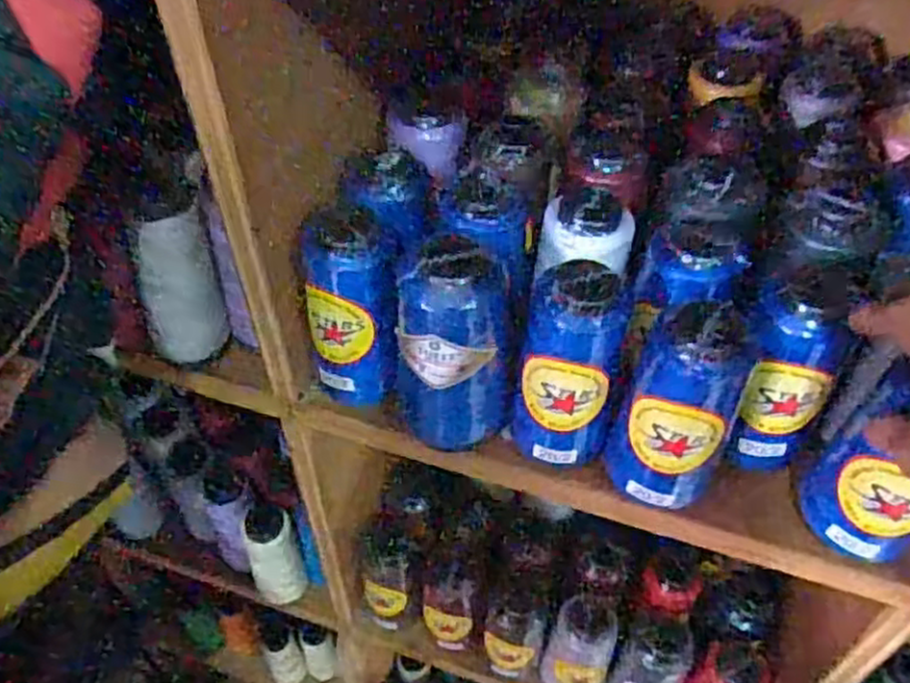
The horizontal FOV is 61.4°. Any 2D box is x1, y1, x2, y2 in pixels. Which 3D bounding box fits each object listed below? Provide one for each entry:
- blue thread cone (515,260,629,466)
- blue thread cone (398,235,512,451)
[{"bbox_3d":[0.055,0.017,0.376,0.047,0.093,0.050,10,48,9],"label":"blue thread cone"},{"bbox_3d":[0.001,0.006,0.385,0.054,0.107,0.062,0,47,0],"label":"blue thread cone"}]

